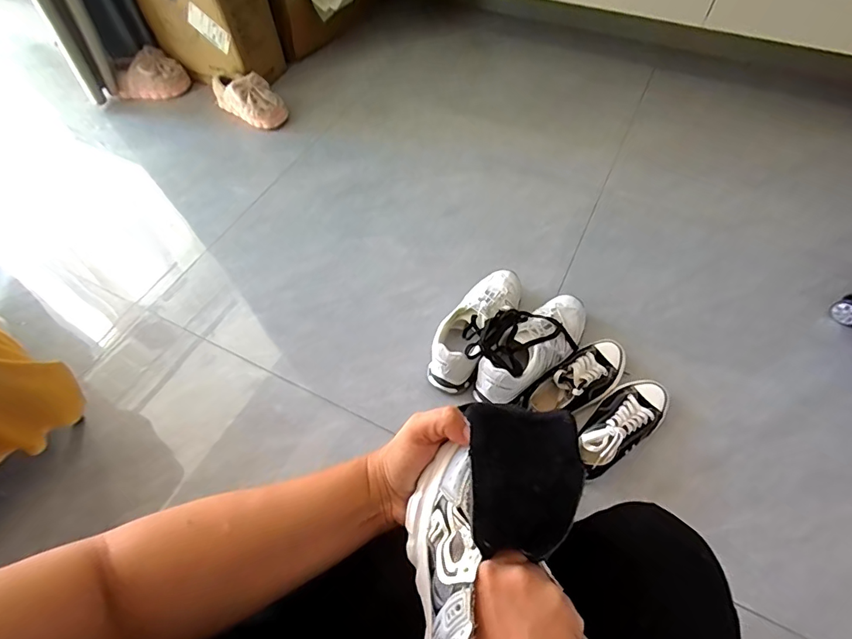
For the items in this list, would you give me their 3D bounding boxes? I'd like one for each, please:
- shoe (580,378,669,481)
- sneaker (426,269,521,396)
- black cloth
[{"bbox_3d":[0.333,0.183,0.789,0.222,0.084,0.089,-34,62,-19],"label":"shoe"},{"bbox_3d":[0.098,-0.002,0.868,0.095,0.096,0.275,27,61,18],"label":"sneaker"},{"bbox_3d":[0.063,0.102,0.291,0.070,0.045,0.081,0,57,1],"label":"black cloth"}]

